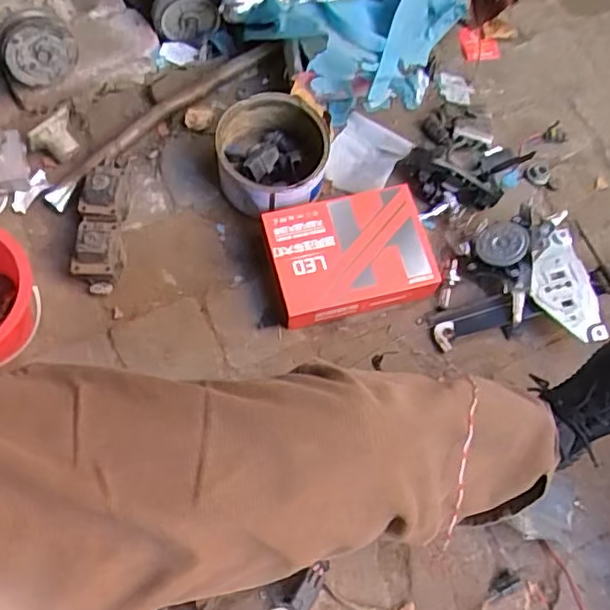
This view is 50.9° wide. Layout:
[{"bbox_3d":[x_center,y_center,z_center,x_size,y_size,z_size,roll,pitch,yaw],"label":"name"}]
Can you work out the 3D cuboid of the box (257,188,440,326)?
[{"bbox_3d":[0.060,-0.067,0.862,0.211,0.054,0.154,-13,70,-8],"label":"box"}]

